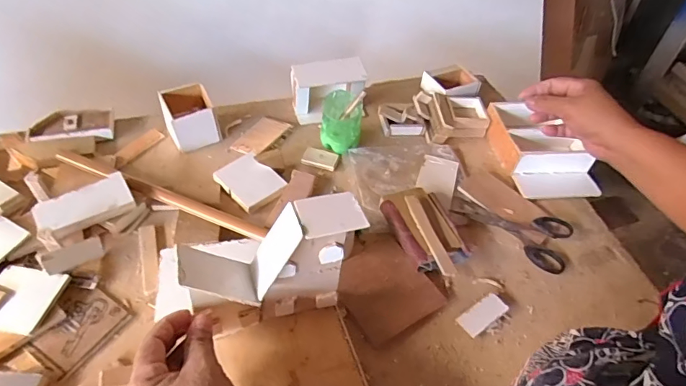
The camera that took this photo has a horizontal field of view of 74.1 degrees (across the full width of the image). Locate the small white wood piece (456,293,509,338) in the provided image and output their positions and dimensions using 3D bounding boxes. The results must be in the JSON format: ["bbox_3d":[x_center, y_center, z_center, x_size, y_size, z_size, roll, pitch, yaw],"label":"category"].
[{"bbox_3d":[0.157,0.135,0.510,0.060,0.012,0.028,-28,56,-25],"label":"small white wood piece"}]

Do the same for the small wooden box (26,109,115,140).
[{"bbox_3d":[-0.396,-0.097,0.669,0.106,0.019,0.065,-11,50,-12],"label":"small wooden box"}]

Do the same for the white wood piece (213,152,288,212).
[{"bbox_3d":[-0.124,-0.017,0.612,0.065,0.016,0.078,-39,77,-25],"label":"white wood piece"}]

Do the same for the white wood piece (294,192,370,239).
[{"bbox_3d":[-0.009,0.017,0.382,0.053,0.007,0.041,-13,51,-15],"label":"white wood piece"}]

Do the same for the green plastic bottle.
[{"bbox_3d":[-0.003,-0.101,0.672,0.059,0.071,0.064,4,48,-2],"label":"green plastic bottle"}]

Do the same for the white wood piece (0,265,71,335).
[{"bbox_3d":[-0.339,0.110,0.476,0.068,0.006,0.068,12,51,2],"label":"white wood piece"}]

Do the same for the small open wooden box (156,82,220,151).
[{"bbox_3d":[-0.223,-0.110,0.664,0.069,0.061,0.083,-17,52,-19],"label":"small open wooden box"}]

